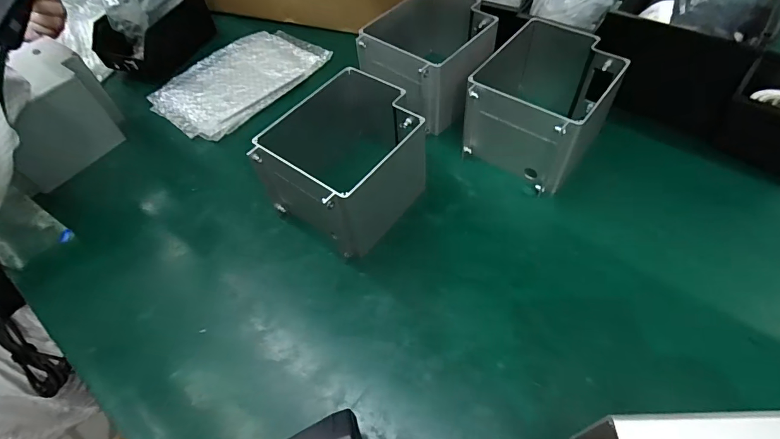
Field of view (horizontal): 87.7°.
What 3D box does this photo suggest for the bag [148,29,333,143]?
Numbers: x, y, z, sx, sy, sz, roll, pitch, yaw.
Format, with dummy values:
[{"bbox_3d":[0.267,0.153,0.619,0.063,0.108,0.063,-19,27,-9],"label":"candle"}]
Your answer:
[{"bbox_3d":[-0.232,-0.218,0.632,0.172,0.022,0.244,36,65,26],"label":"bag"}]

